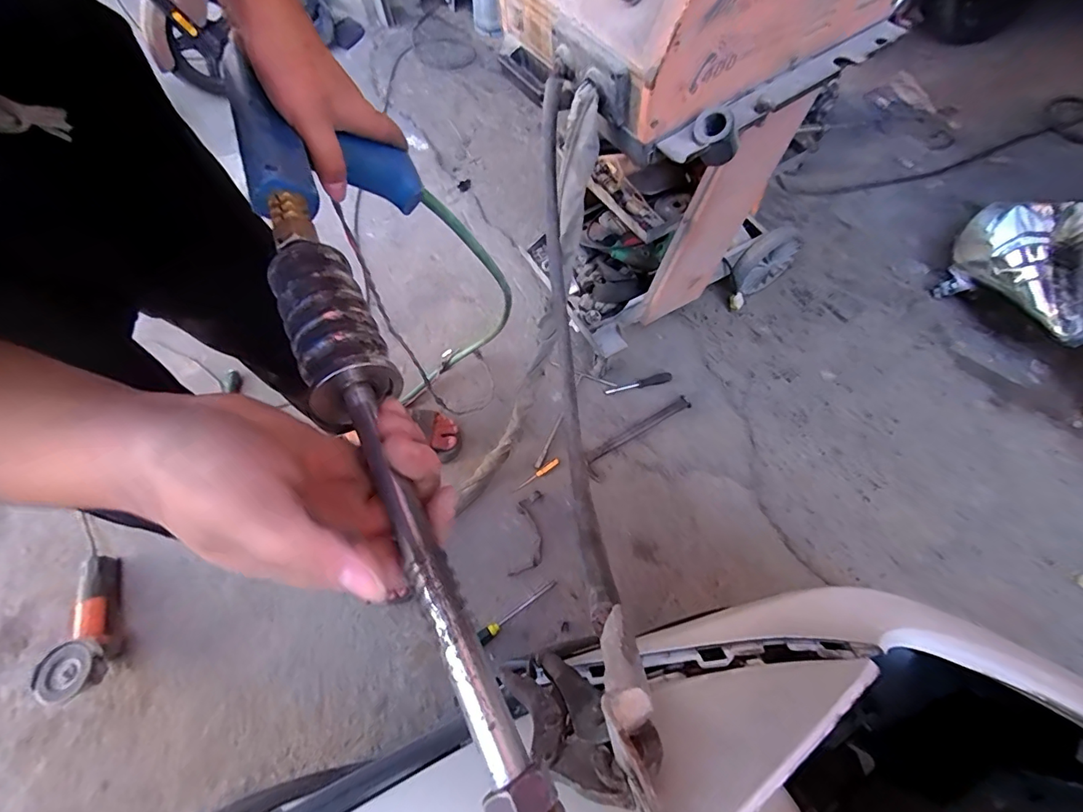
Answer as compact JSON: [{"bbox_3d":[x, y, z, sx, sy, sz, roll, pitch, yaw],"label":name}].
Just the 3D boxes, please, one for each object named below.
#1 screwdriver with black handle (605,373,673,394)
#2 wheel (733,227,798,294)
[{"bbox_3d":[0.239,-0.056,1.197,0.165,0.022,0.026,-10,63,-3],"label":"screwdriver with black handle"},{"bbox_3d":[0.553,-0.361,1.200,0.194,0.155,0.052,-31,66,-13],"label":"wheel"}]

